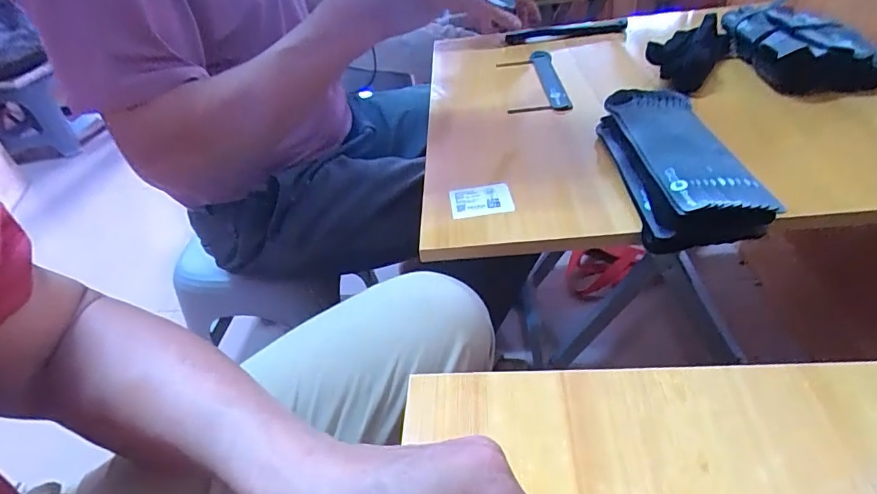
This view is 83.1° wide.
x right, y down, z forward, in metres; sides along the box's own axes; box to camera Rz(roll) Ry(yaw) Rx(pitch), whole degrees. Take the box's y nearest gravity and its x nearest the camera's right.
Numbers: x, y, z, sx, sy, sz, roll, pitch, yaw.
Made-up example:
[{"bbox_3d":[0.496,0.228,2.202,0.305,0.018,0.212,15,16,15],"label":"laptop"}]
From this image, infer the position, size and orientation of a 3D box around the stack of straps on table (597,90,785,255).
[{"bbox_3d":[0.221,-0.080,0.468,0.096,0.053,0.205,-5,38,4],"label":"stack of straps on table"}]

